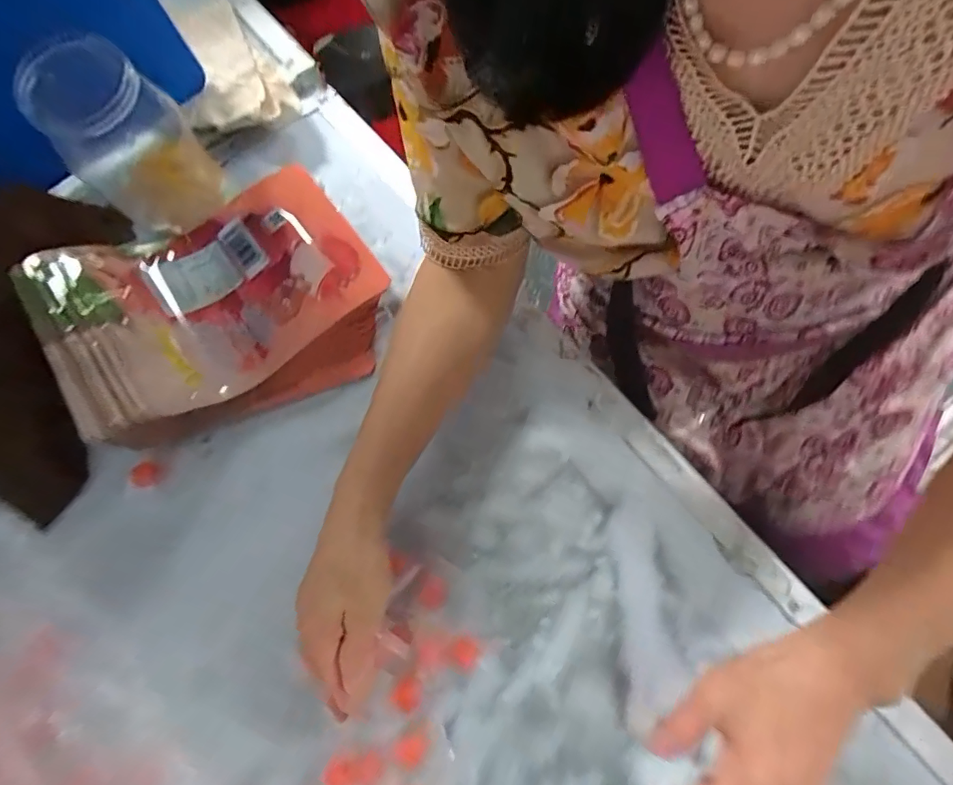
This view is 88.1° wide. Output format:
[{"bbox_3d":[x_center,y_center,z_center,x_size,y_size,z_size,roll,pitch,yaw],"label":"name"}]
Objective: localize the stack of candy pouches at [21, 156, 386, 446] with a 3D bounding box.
[{"bbox_3d":[-0.204,-0.078,0.405,0.237,0.095,0.184,-32,77,-6],"label":"stack of candy pouches"}]

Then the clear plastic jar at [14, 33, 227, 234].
[{"bbox_3d":[-0.289,-0.211,0.402,0.091,0.110,0.097,-1,76,2],"label":"clear plastic jar"}]

